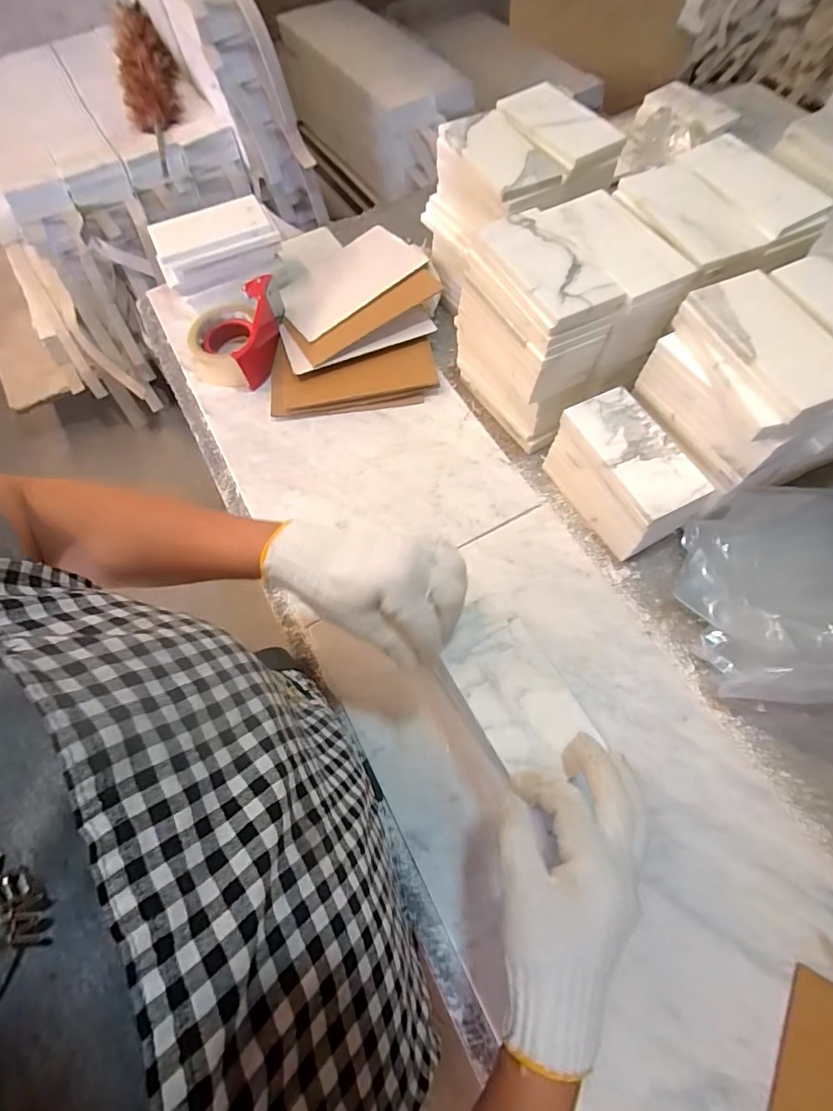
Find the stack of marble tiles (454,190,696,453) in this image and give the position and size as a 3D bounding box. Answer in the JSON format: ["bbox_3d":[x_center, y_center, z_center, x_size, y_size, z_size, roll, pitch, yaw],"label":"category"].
[{"bbox_3d":[0.160,-0.255,0.549,0.177,0.186,0.154,-24,66,-8],"label":"stack of marble tiles"}]

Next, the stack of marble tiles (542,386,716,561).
[{"bbox_3d":[0.224,-0.089,0.527,0.081,0.090,0.148,-26,66,-9],"label":"stack of marble tiles"}]

